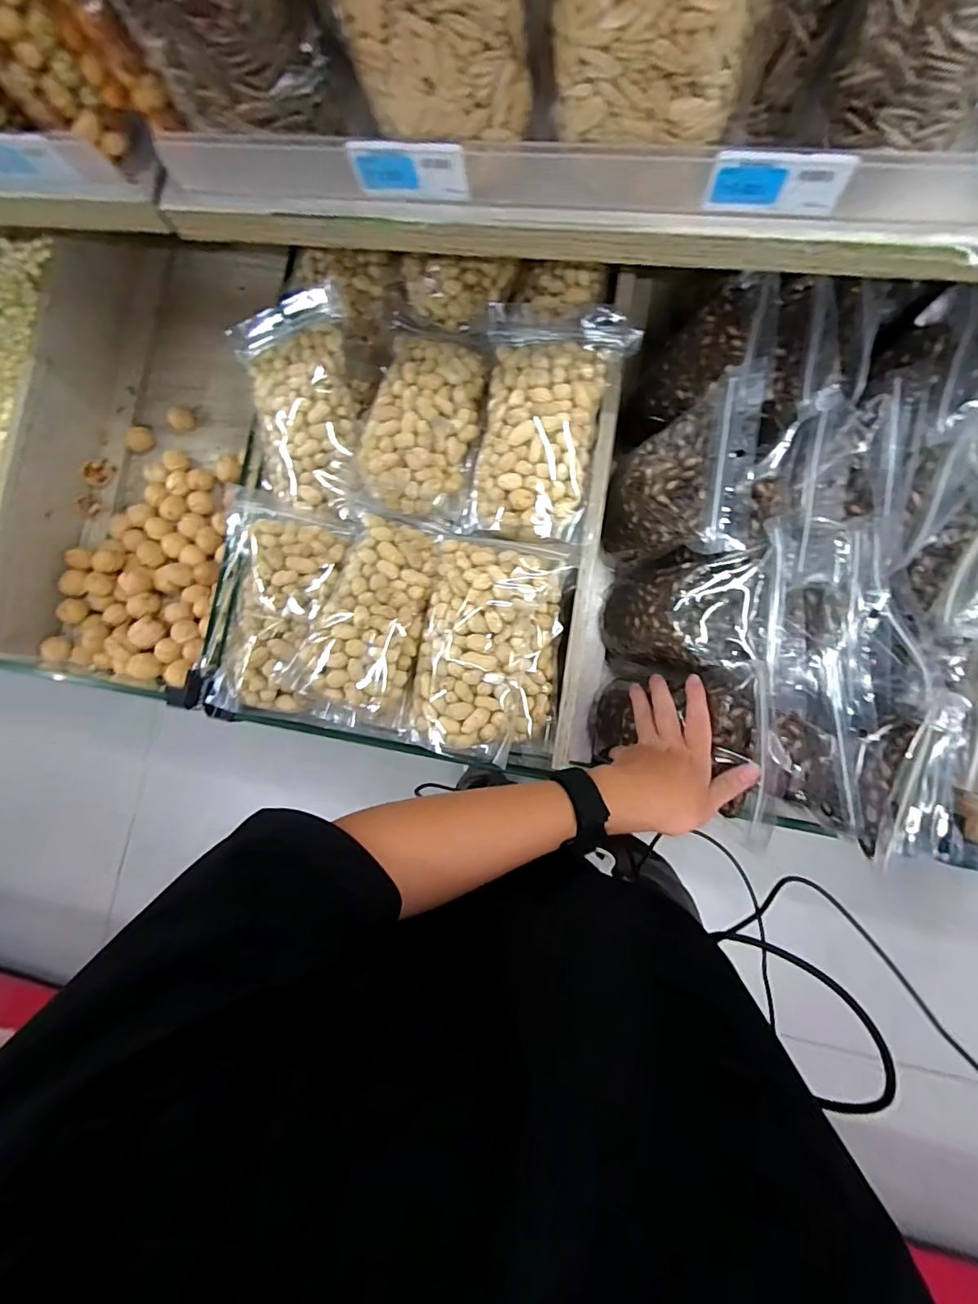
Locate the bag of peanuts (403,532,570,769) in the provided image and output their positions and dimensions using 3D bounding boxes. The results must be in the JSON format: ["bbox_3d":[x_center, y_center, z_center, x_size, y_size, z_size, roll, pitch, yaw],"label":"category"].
[{"bbox_3d":[0.002,-0.003,0.494,0.134,0.073,0.206,9,86,8],"label":"bag of peanuts"}]

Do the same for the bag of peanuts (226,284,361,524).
[{"bbox_3d":[-0.199,-0.255,0.533,0.127,0.038,0.229,-8,84,6],"label":"bag of peanuts"}]

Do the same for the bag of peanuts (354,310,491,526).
[{"bbox_3d":[-0.065,-0.245,0.509,0.112,0.041,0.211,9,86,8],"label":"bag of peanuts"}]

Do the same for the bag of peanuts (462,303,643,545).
[{"bbox_3d":[0.053,-0.221,0.489,0.136,0.044,0.229,9,86,8],"label":"bag of peanuts"}]

